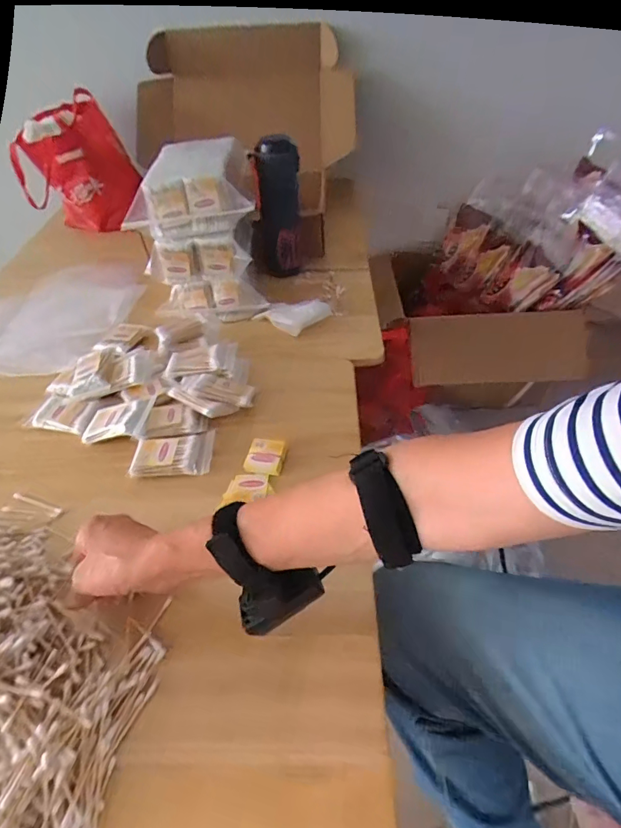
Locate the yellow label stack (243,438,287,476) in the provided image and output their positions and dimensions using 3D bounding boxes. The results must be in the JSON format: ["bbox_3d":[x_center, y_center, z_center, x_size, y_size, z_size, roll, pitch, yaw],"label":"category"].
[{"bbox_3d":[-0.052,0.049,0.546,0.045,0.015,0.046,7,46,12],"label":"yellow label stack"}]

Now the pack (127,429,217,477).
[{"bbox_3d":[-0.165,0.050,0.554,0.093,0.022,0.062,-3,45,1],"label":"pack"}]

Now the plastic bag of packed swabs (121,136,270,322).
[{"bbox_3d":[-0.170,-0.256,0.692,0.172,0.267,0.038,-6,45,-1],"label":"plastic bag of packed swabs"}]

